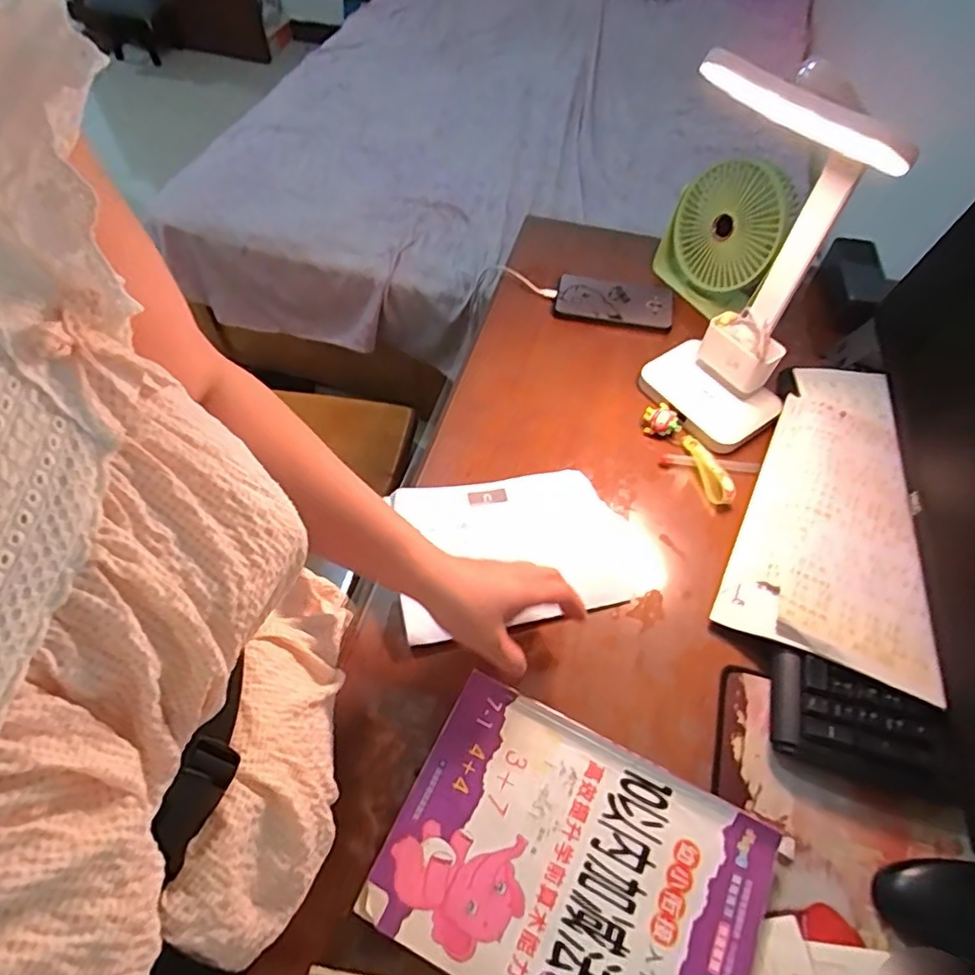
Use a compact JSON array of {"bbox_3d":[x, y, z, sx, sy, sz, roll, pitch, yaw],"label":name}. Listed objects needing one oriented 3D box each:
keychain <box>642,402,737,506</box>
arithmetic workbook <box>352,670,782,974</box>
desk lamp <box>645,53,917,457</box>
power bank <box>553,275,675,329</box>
[{"bbox_3d":[0.213,-0.037,0.633,0.033,0.028,0.132,-28,64,-16],"label":"keychain"},{"bbox_3d":[0.060,0.270,0.427,0.250,0.013,0.182,25,63,13],"label":"arithmetic workbook"},{"bbox_3d":[0.247,-0.196,0.558,0.109,0.338,0.165,-23,63,-14],"label":"desk lamp"},{"bbox_3d":[0.162,-0.237,0.778,0.145,0.016,0.066,12,60,6],"label":"power bank"}]

